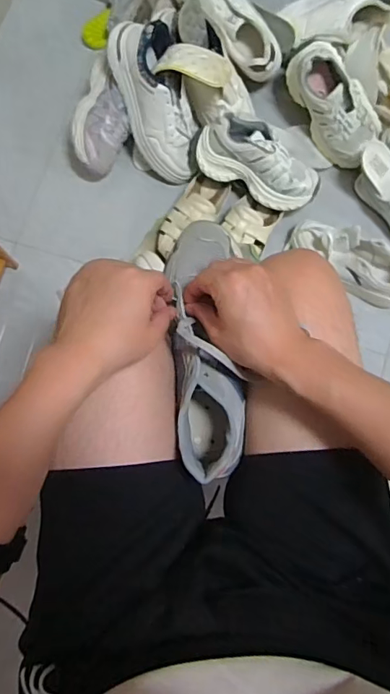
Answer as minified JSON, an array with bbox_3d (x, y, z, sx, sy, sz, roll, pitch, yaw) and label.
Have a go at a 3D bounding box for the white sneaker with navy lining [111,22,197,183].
[{"bbox_3d":[-0.070,-0.469,0.955,0.122,0.092,0.295,-22,121,-4],"label":"white sneaker with navy lining"}]

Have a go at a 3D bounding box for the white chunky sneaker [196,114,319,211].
[{"bbox_3d":[0.128,-0.365,0.958,0.247,0.092,0.109,26,80,-9],"label":"white chunky sneaker"}]

